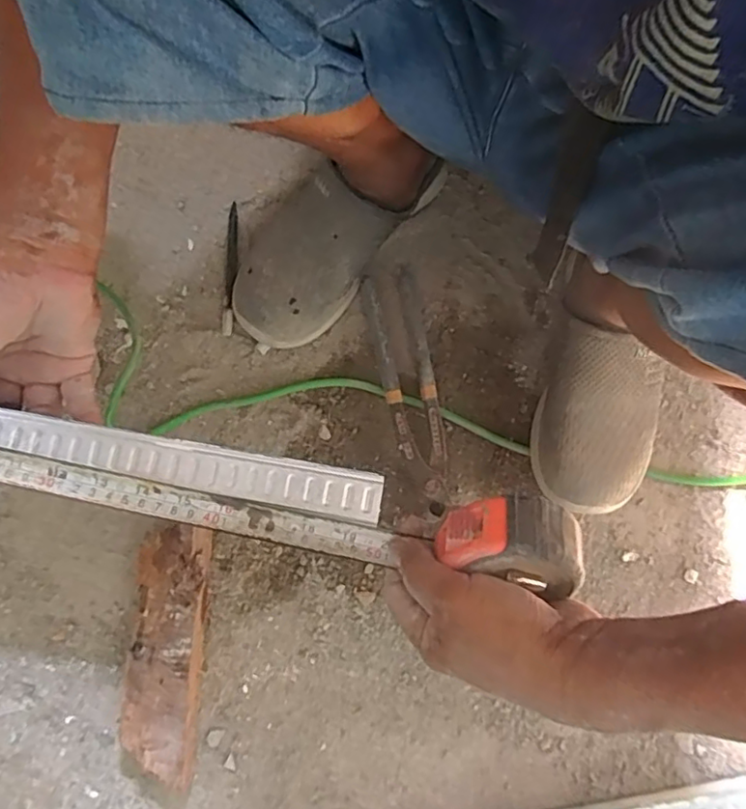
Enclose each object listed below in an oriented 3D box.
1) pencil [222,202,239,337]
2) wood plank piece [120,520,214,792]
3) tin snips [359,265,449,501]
[{"bbox_3d":[-0.131,-0.127,0.563,0.012,0.011,0.132,-1,74,-1],"label":"pencil"},{"bbox_3d":[-0.155,0.184,0.467,0.060,0.042,0.190,-2,74,-1],"label":"wood plank piece"},{"bbox_3d":[0.034,-0.021,0.537,0.050,0.022,0.210,-13,75,-4],"label":"tin snips"}]

